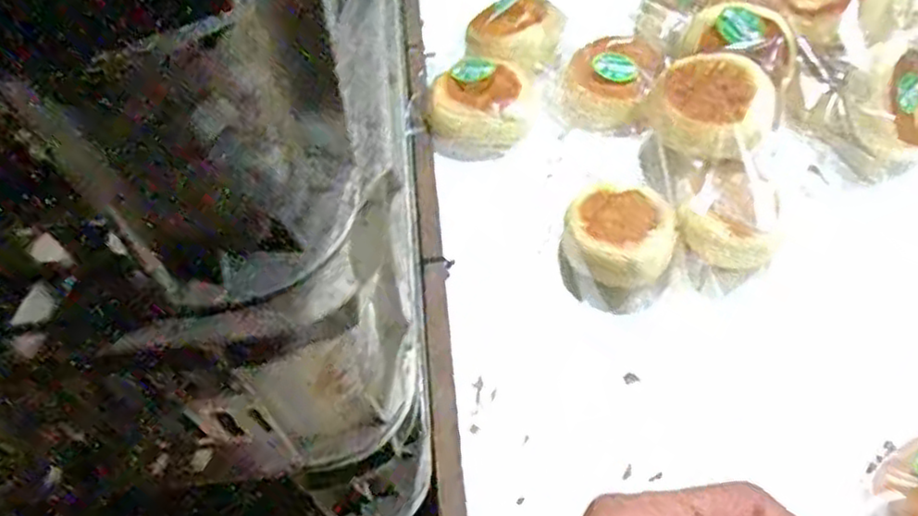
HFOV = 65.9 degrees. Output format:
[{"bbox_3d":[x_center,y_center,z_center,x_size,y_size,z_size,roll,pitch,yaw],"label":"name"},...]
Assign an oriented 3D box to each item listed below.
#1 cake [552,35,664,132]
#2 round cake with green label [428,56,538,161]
[{"bbox_3d":[0.127,-0.150,0.611,0.083,0.038,0.085,-2,56,2],"label":"cake"},{"bbox_3d":[0.019,-0.127,0.602,0.092,0.042,0.077,-3,56,1],"label":"round cake with green label"}]

